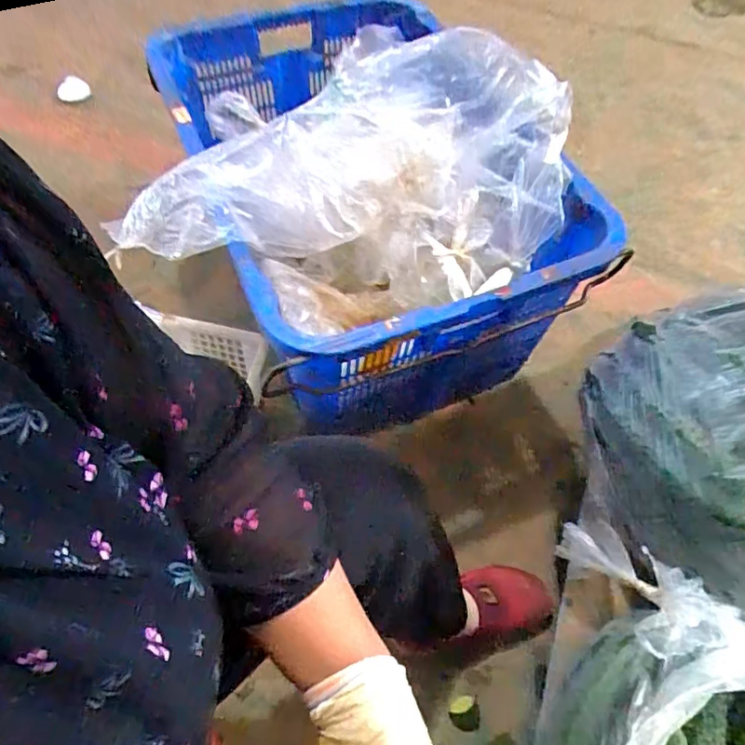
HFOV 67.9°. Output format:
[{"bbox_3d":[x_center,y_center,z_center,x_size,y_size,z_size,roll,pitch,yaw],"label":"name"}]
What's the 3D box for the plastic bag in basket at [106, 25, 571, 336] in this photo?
[{"bbox_3d":[-0.007,-0.206,0.691,0.495,0.264,0.224,-11,59,-10],"label":"plastic bag in basket"}]

